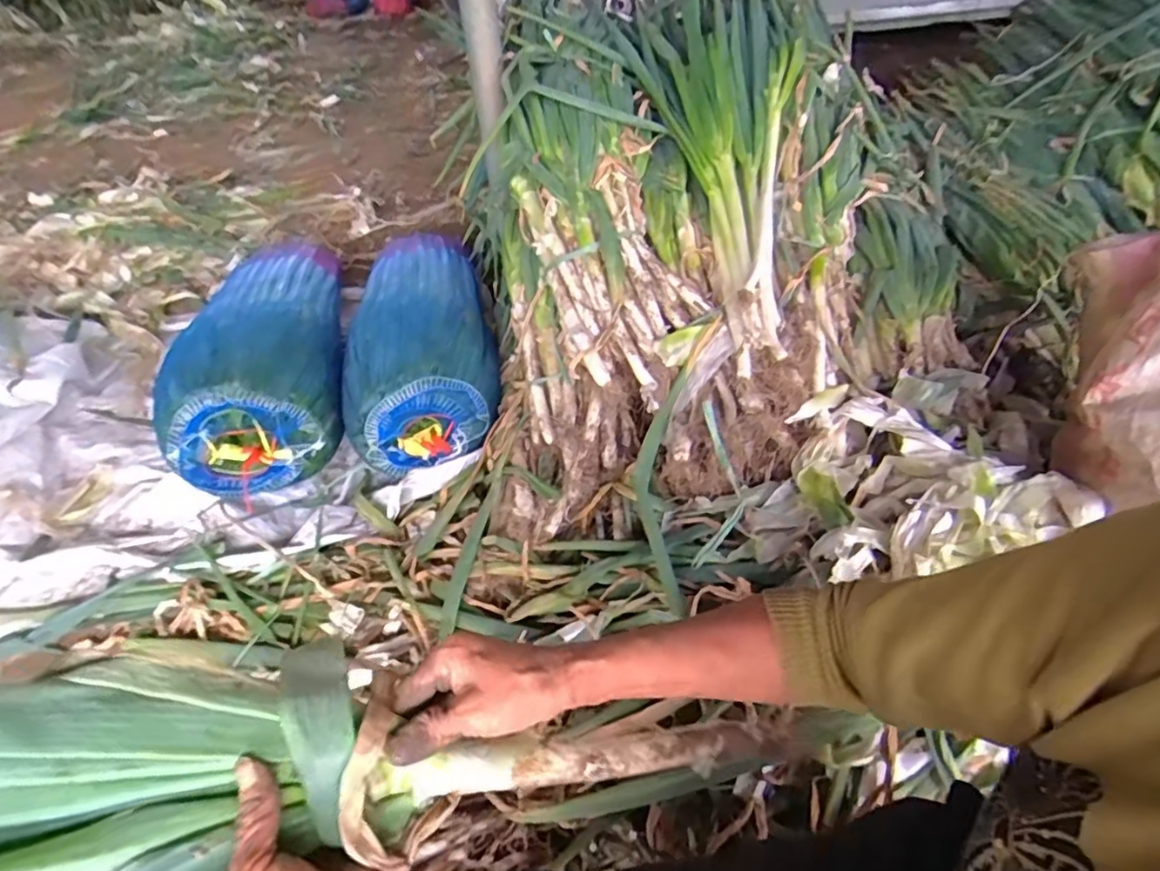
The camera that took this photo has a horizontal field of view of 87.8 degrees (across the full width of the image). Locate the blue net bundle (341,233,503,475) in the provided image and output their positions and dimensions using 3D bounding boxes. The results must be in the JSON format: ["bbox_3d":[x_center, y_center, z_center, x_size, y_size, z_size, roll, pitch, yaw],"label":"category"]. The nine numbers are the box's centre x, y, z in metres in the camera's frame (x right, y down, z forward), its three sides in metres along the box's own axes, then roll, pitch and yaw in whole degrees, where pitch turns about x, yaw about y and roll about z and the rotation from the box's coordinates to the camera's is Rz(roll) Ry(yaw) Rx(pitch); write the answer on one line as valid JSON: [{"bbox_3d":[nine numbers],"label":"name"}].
[{"bbox_3d":[-0.312,-0.221,1.217,0.266,0.183,0.659,-7,46,-6],"label":"blue net bundle"}]

